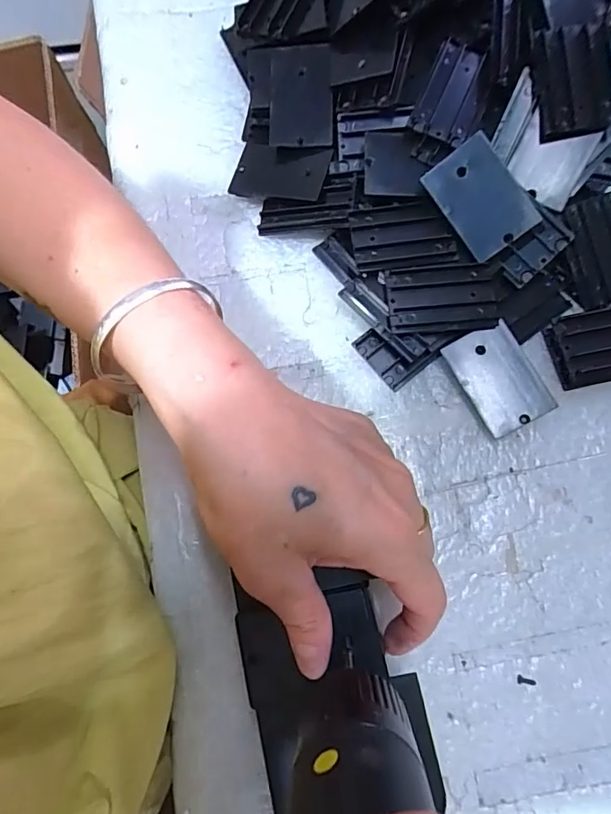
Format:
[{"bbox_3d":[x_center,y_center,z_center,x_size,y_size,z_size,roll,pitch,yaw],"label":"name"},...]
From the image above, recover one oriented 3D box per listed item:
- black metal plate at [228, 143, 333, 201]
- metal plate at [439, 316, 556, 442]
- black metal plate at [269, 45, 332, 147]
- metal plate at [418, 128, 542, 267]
[{"bbox_3d":[-0.015,-0.136,0.284,0.055,0.005,0.034,13,81,19],"label":"black metal plate"},{"bbox_3d":[0.101,-0.015,0.257,0.037,0.013,0.053,-27,77,-6],"label":"metal plate"},{"bbox_3d":[-0.003,-0.180,0.284,0.037,0.007,0.062,0,90,15],"label":"black metal plate"},{"bbox_3d":[0.089,-0.107,0.251,0.035,0.005,0.055,-34,91,21],"label":"metal plate"}]

